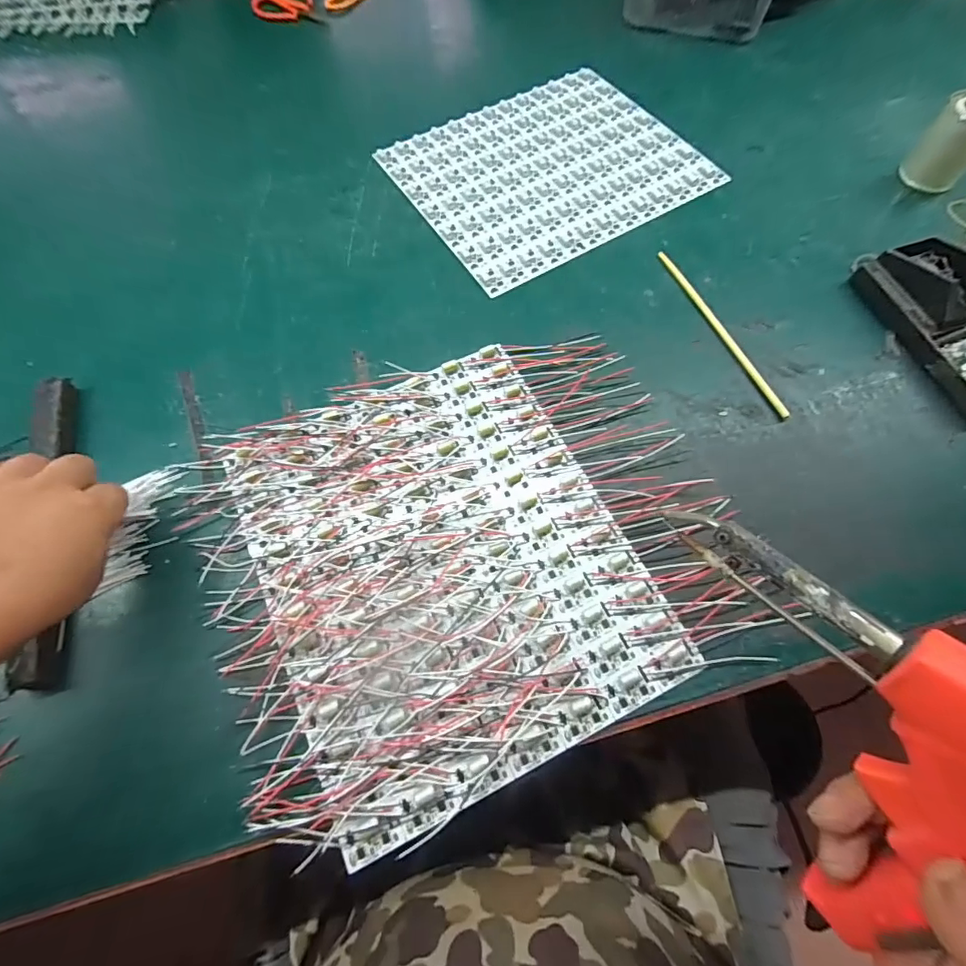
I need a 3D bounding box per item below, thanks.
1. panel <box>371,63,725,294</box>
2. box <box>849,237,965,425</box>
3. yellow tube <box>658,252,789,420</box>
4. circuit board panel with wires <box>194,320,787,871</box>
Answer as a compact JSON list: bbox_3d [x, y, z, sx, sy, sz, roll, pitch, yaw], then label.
[{"bbox_3d":[0.065,-0.333,0.507,0.282,0.005,0.240,-30,68,-12],"label":"panel"},{"bbox_3d":[0.386,-0.136,0.390,0.087,0.040,0.172,-16,66,-6],"label":"box"},{"bbox_3d":[0.201,-0.133,0.413,0.007,0.005,0.192,-20,67,-7],"label":"yellow tube"},{"bbox_3d":[-0.012,0.038,0.342,0.346,0.013,0.293,-23,67,-9],"label":"circuit board panel with wires"}]

